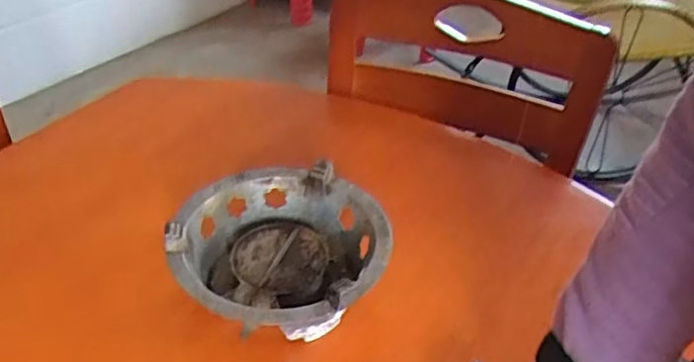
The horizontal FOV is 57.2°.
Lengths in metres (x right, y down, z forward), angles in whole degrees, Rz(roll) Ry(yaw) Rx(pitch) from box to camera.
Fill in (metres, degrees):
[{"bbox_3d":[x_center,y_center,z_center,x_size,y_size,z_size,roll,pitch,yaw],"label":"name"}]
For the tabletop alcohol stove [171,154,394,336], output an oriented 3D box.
[{"bbox_3d":[-0.060,0.077,0.585,0.186,0.092,0.182,-14,41,-21],"label":"tabletop alcohol stove"}]

